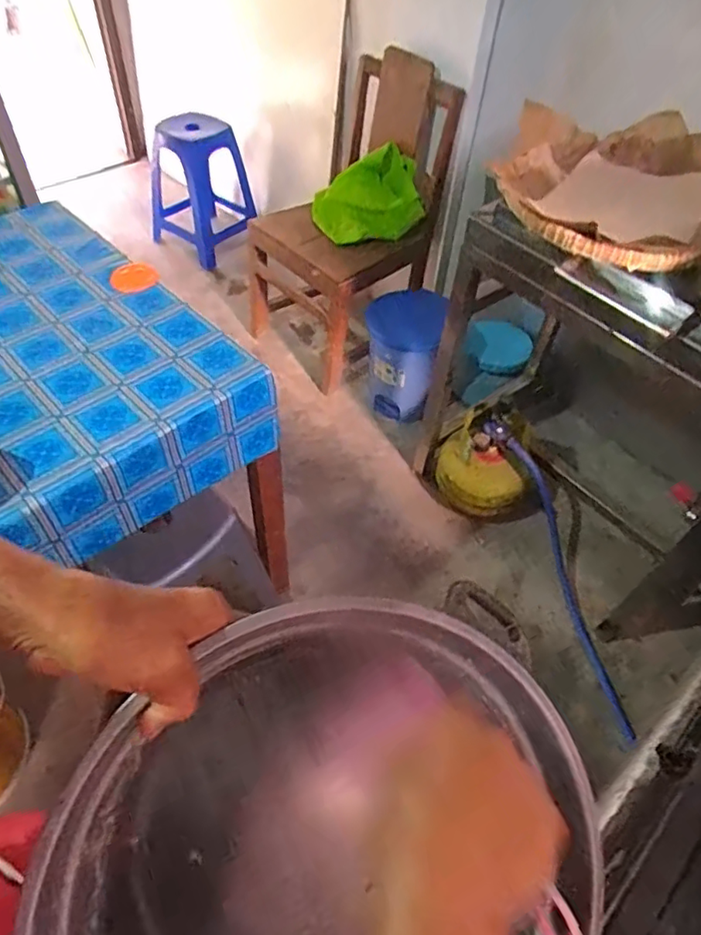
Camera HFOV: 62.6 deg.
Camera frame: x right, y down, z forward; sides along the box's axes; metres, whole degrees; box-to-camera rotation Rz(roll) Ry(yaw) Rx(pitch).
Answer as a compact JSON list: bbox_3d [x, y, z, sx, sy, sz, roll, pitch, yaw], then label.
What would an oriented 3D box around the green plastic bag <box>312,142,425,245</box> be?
[{"bbox_3d":[0.052,-0.836,1.782,0.310,0.212,0.166,-11,53,-13],"label":"green plastic bag"}]

